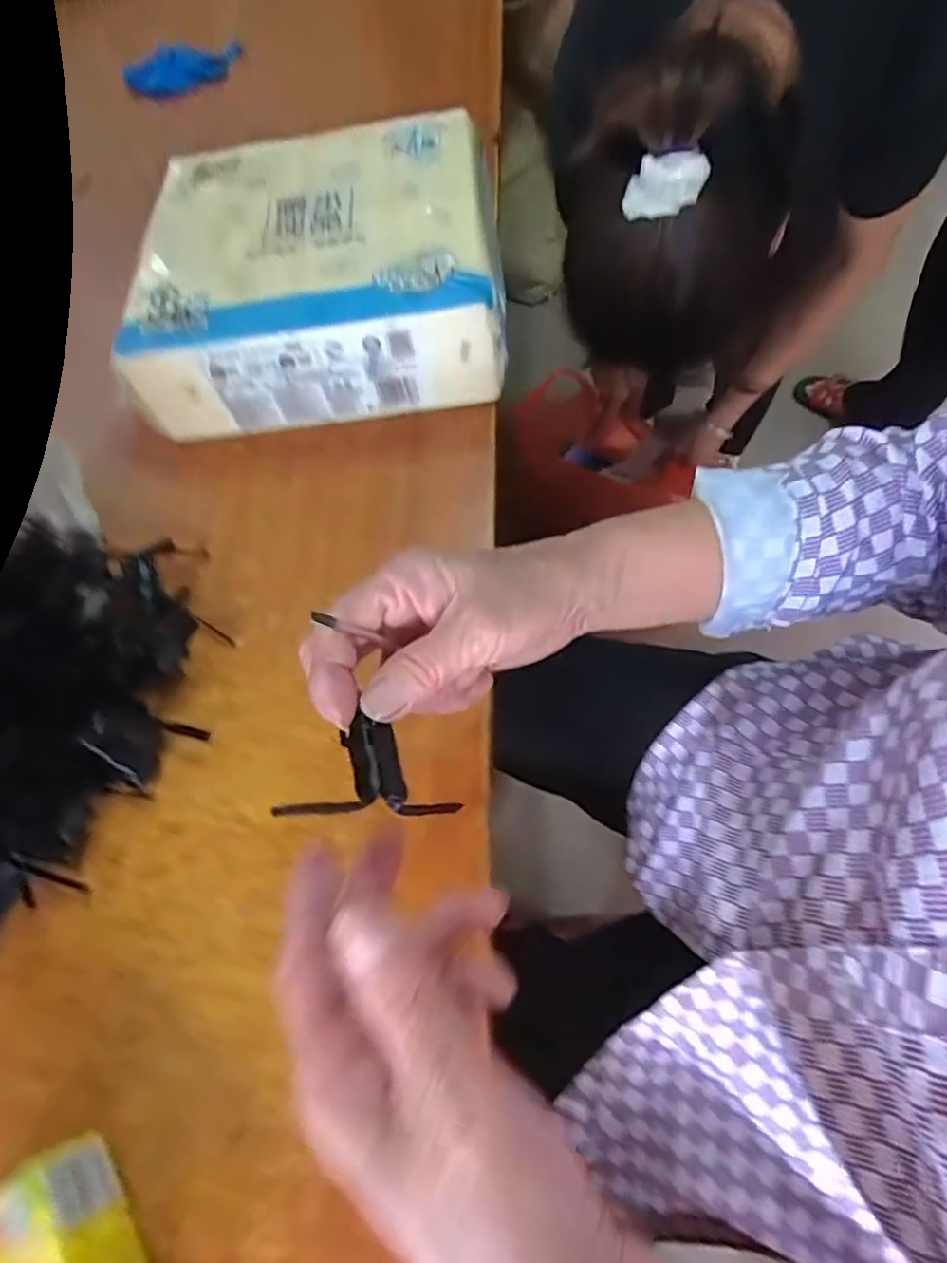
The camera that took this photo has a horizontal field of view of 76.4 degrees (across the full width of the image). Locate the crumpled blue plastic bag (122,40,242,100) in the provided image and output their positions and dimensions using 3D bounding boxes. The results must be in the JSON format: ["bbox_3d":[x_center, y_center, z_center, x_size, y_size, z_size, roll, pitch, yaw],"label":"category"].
[{"bbox_3d":[-0.393,-0.764,0.815,0.156,0.053,0.015,-27,20,-4],"label":"crumpled blue plastic bag"}]

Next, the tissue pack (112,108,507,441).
[{"bbox_3d":[-0.127,-0.306,0.517,0.289,0.094,0.260,-7,63,3],"label":"tissue pack"}]

